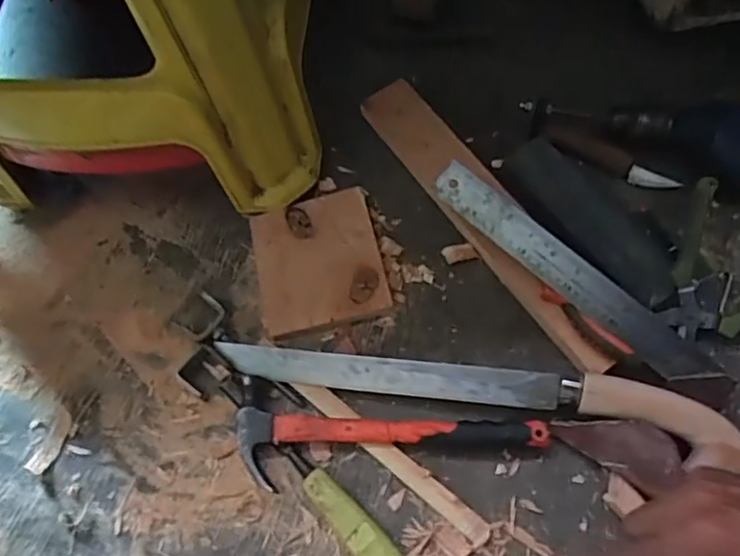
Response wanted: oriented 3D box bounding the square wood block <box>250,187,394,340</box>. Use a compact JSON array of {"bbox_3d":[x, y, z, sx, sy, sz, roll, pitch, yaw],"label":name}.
[{"bbox_3d":[-0.051,-0.019,0.576,0.120,0.021,0.139,-13,66,-3],"label":"square wood block"}]

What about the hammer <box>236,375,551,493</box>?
[{"bbox_3d":[0.014,0.147,0.500,0.258,0.030,0.085,8,67,6],"label":"hammer"}]

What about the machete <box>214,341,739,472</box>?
[{"bbox_3d":[0.082,0.096,0.511,0.452,0.054,0.062,11,67,8],"label":"machete"}]

